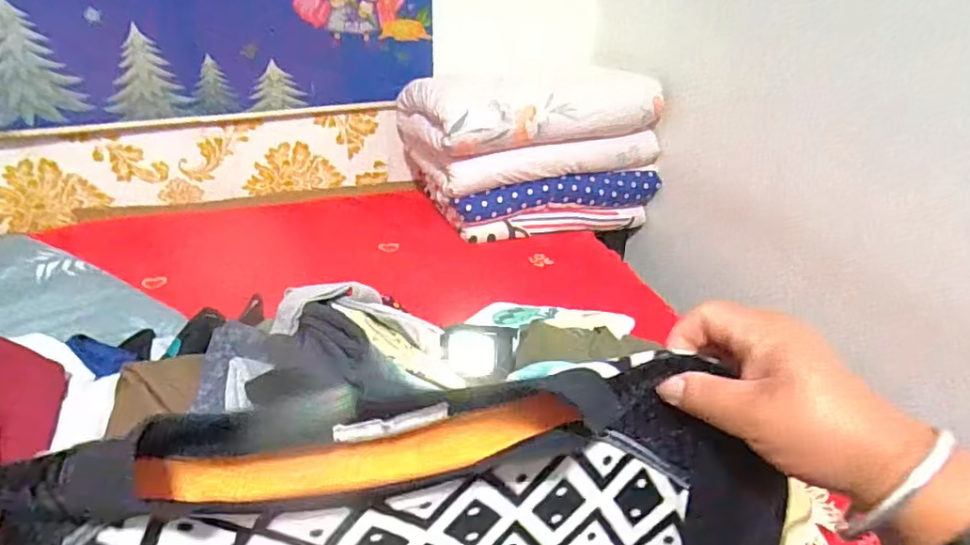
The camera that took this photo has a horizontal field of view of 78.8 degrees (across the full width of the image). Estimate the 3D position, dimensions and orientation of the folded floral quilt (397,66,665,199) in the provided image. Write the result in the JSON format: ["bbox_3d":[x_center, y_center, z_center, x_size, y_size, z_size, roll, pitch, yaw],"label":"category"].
[{"bbox_3d":[0.135,-0.479,1.833,0.715,0.301,0.470,-8,31,-18],"label":"folded floral quilt"}]

